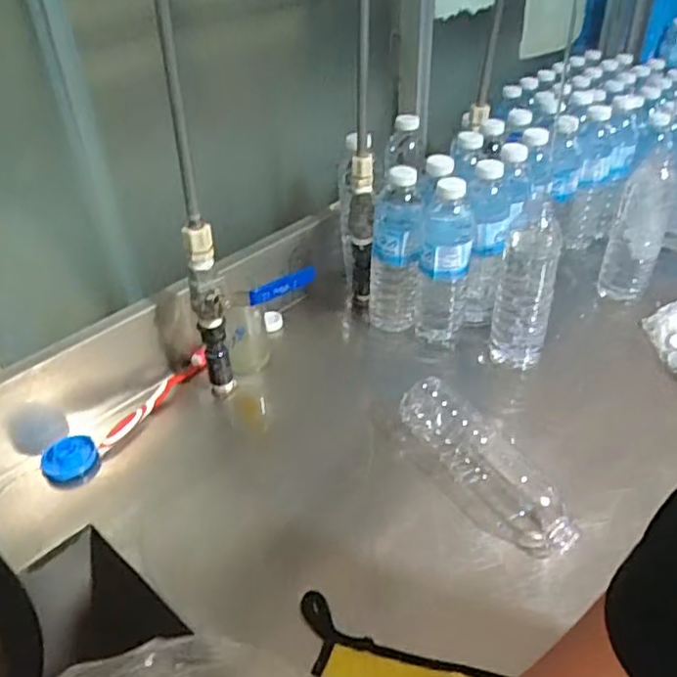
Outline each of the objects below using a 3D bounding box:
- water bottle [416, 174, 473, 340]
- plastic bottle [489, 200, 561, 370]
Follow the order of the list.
[{"bbox_3d":[0.123,-0.083,0.742,0.055,0.206,0.066,5,37,11],"label":"water bottle"},{"bbox_3d":[0.208,-0.053,0.714,0.058,0.191,0.053,8,38,14],"label":"plastic bottle"}]

